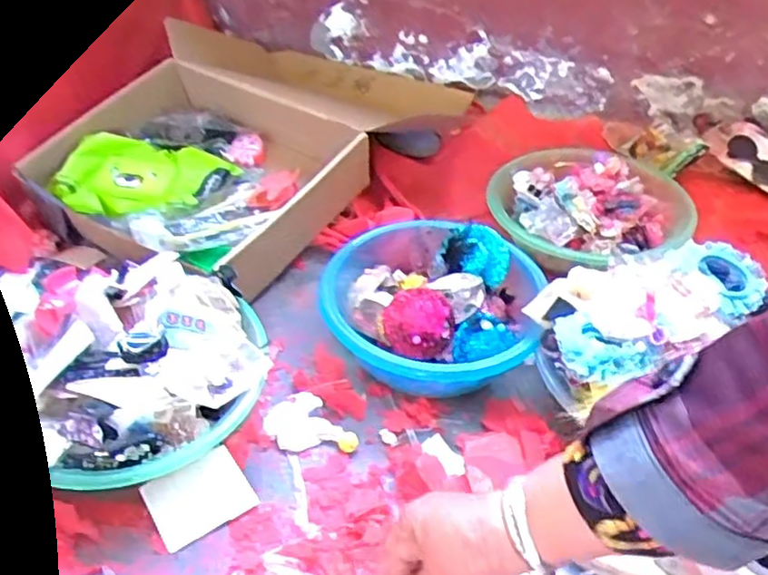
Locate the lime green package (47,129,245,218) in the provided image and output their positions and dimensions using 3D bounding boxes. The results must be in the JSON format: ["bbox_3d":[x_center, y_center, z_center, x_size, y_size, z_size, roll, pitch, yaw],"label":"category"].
[{"bbox_3d":[-0.310,-0.136,0.844,0.203,0.029,0.139,12,41,11],"label":"lime green package"}]

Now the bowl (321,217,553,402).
[{"bbox_3d":[0.042,0.026,0.697,0.216,0.089,0.213,2,40,-1],"label":"bowl"}]

